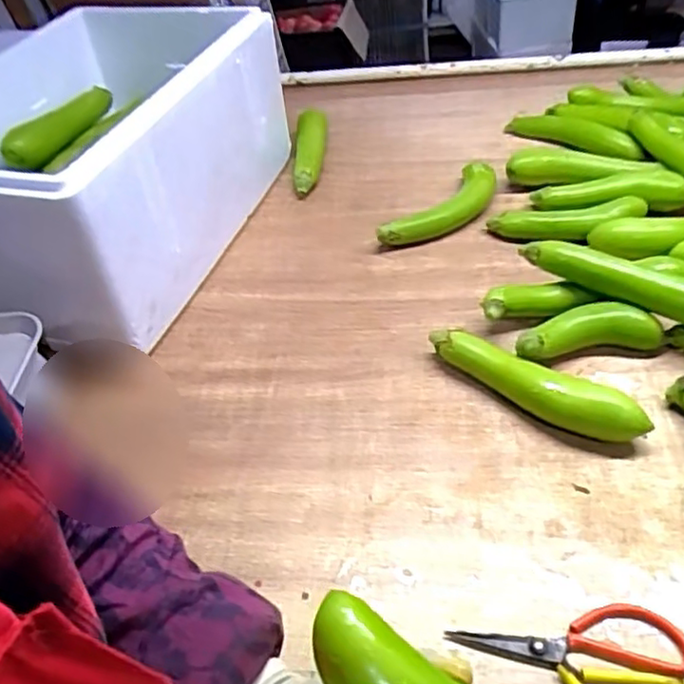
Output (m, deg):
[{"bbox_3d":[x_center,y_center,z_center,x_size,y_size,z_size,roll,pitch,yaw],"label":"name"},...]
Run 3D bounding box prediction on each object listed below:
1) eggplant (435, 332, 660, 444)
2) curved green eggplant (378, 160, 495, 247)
[{"bbox_3d":[0.193,0.043,0.676,0.234,0.052,0.043,26,53,30],"label":"eggplant"},{"bbox_3d":[0.149,-0.190,0.929,0.081,0.045,0.207,30,55,33],"label":"curved green eggplant"}]

